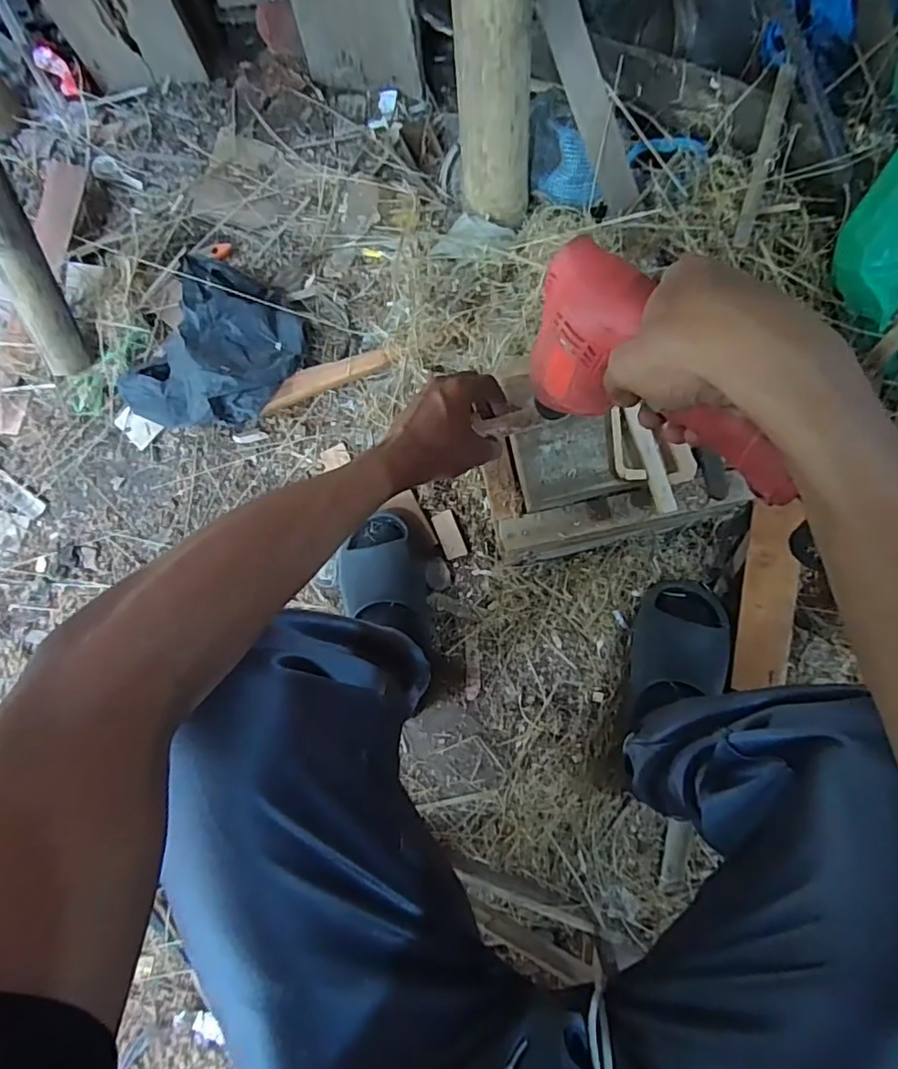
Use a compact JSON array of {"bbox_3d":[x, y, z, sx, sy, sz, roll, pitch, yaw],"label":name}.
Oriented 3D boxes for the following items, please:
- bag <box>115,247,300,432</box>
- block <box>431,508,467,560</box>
[{"bbox_3d":[-0.309,-0.234,0.744,0.203,0.063,0.226,32,89,6],"label":"bag"},{"bbox_3d":[0.001,0.001,0.736,0.028,0.009,0.062,-20,85,3],"label":"block"}]

